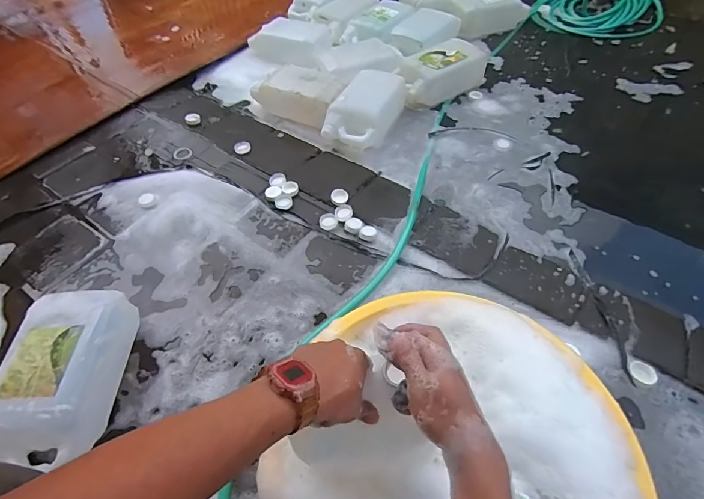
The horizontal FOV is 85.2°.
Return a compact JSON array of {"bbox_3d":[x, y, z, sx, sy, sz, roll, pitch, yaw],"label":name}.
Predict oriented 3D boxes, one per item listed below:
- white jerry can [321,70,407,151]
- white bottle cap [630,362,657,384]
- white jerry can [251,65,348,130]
[{"bbox_3d":[0.051,-0.459,1.252,0.173,0.114,0.315,19,55,17],"label":"white jerry can"},{"bbox_3d":[0.554,0.236,0.729,0.048,0.013,0.037,22,56,19],"label":"white bottle cap"},{"bbox_3d":[-0.163,-0.526,1.316,0.310,0.102,0.198,30,59,23],"label":"white jerry can"}]

